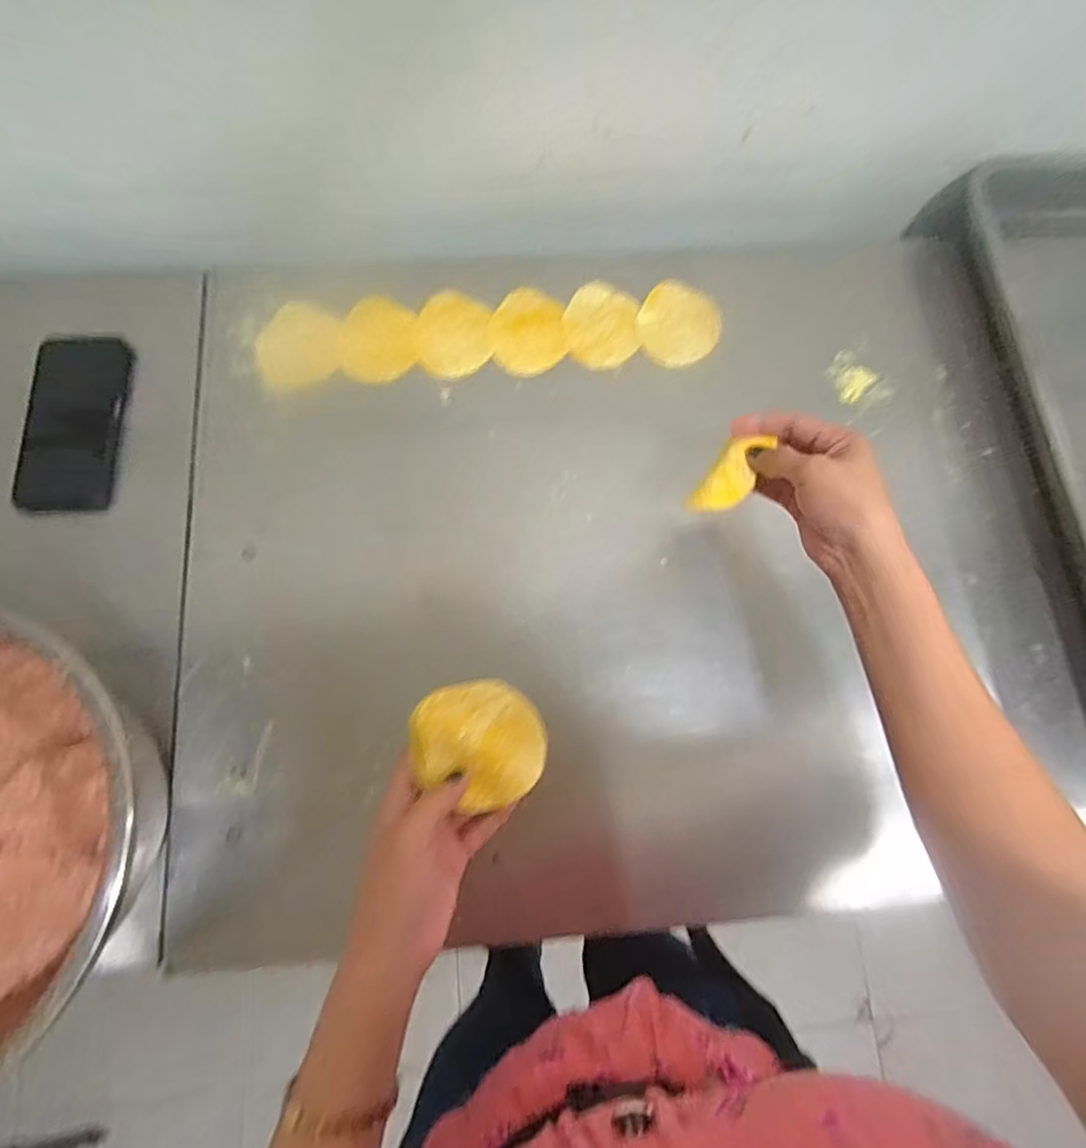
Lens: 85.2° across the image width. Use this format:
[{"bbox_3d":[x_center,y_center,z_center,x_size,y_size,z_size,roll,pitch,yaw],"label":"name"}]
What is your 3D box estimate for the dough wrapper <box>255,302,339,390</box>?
[{"bbox_3d":[-0.229,-0.215,0.553,0.077,0.004,0.086,-16,76,-5],"label":"dough wrapper"}]

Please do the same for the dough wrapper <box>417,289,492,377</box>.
[{"bbox_3d":[-0.084,-0.229,0.562,0.067,0.006,0.089,-1,75,-2],"label":"dough wrapper"}]

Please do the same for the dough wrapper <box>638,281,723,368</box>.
[{"bbox_3d":[0.132,-0.241,0.574,0.077,0.012,0.083,0,75,-1],"label":"dough wrapper"}]

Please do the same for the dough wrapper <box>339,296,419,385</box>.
[{"bbox_3d":[-0.155,-0.221,0.557,0.069,0.004,0.086,-3,81,-4],"label":"dough wrapper"}]

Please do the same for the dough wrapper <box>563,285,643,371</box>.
[{"bbox_3d":[0.057,-0.240,0.572,0.070,0.007,0.088,-1,75,-2],"label":"dough wrapper"}]

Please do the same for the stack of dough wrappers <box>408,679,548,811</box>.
[{"bbox_3d":[-0.039,0.111,0.388,0.089,0.009,0.078,-4,75,-29],"label":"stack of dough wrappers"}]

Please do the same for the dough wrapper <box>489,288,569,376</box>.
[{"bbox_3d":[-0.014,-0.234,0.568,0.071,0.007,0.089,-5,75,-3],"label":"dough wrapper"}]

